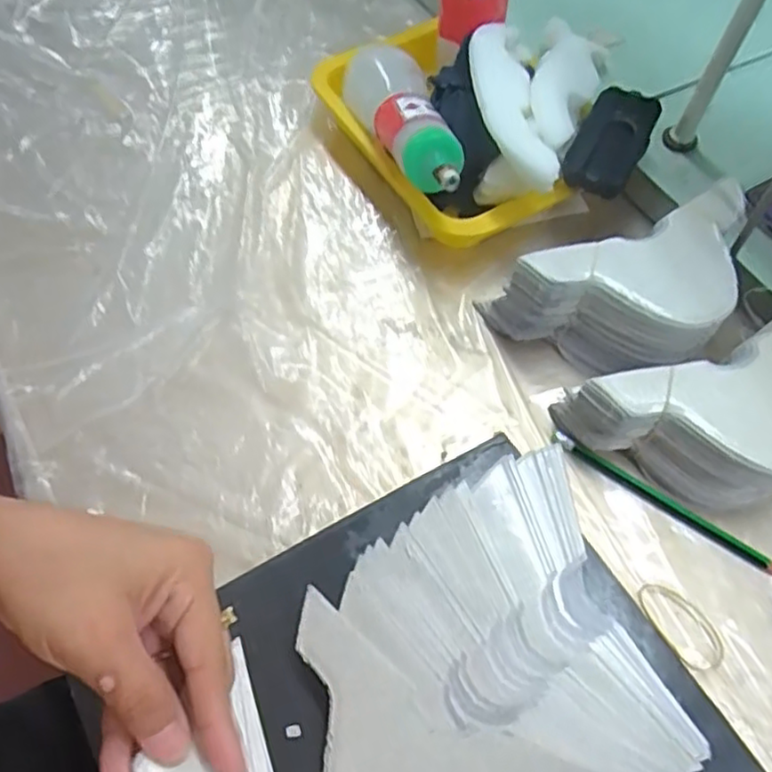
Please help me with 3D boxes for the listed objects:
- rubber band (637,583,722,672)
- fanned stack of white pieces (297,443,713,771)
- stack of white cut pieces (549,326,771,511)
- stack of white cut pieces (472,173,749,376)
[{"bbox_3d":[0.176,0.144,0.406,0.040,0.007,0.058,-18,56,-37],"label":"rubber band"},{"bbox_3d":[0.049,0.144,0.364,0.179,0.041,0.178,-17,61,-9],"label":"fanned stack of white pieces"},{"bbox_3d":[0.223,0.020,0.444,0.188,0.063,0.106,-16,61,-8],"label":"stack of white cut pieces"},{"bbox_3d":[0.178,-0.062,0.487,0.187,0.073,0.106,-14,60,-7],"label":"stack of white cut pieces"}]

